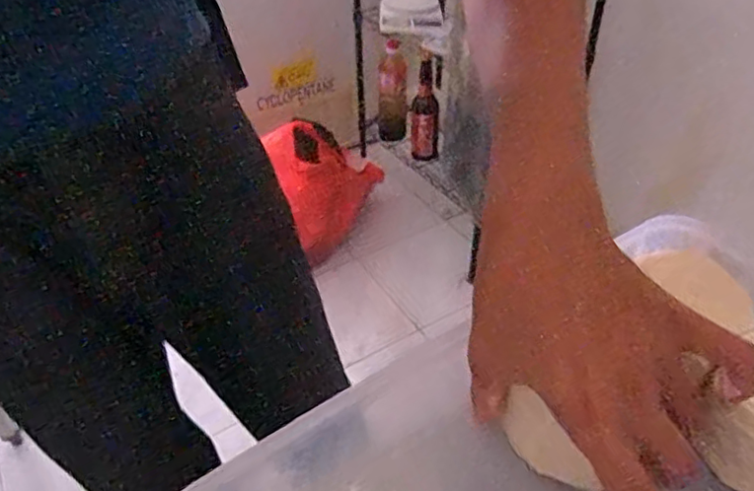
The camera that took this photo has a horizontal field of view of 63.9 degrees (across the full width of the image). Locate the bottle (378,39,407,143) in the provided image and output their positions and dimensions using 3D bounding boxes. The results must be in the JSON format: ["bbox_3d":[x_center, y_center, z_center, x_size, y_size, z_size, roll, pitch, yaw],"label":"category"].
[{"bbox_3d":[0.037,-0.377,1.545,0.078,0.283,0.094,-2,41,1],"label":"bottle"}]

